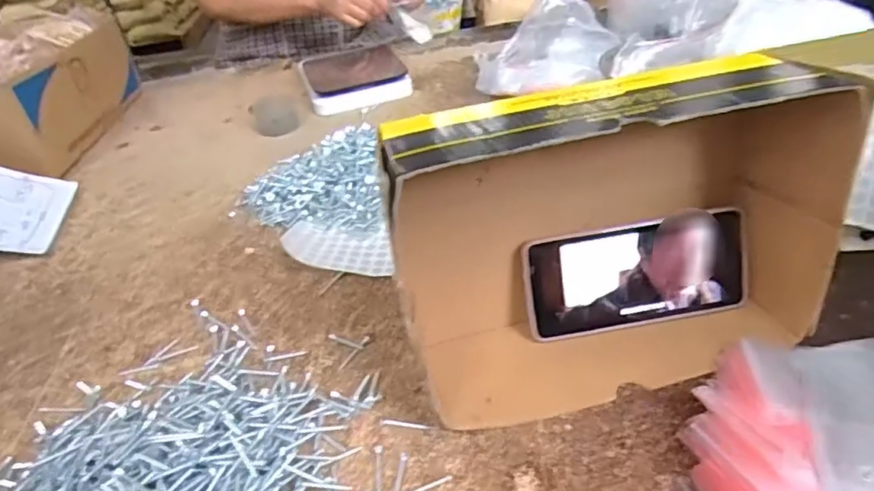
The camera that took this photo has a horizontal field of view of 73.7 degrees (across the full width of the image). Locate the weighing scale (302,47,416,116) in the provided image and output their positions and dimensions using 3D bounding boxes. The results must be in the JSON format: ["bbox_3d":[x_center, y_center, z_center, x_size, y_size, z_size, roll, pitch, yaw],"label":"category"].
[{"bbox_3d":[-0.129,-0.264,0.909,0.152,0.027,0.177,-11,37,-11],"label":"weighing scale"}]

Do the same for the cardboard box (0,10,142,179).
[{"bbox_3d":[-0.591,-0.213,0.814,0.219,0.131,0.320,-5,37,4],"label":"cardboard box"}]

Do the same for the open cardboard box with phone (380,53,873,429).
[{"bbox_3d":[0.113,-0.005,0.386,0.270,0.186,0.111,-11,37,-5],"label":"open cardboard box with phone"}]

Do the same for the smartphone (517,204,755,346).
[{"bbox_3d":[0.148,0.021,0.431,0.164,0.080,0.010,-9,16,-2],"label":"smartphone"}]

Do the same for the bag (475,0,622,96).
[{"bbox_3d":[0.153,-0.287,0.810,0.158,0.108,0.146,20,44,32],"label":"bag"}]

